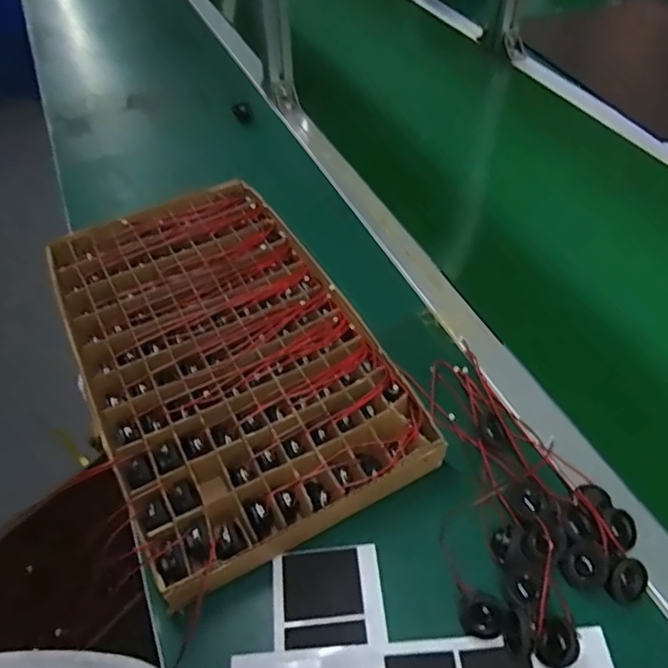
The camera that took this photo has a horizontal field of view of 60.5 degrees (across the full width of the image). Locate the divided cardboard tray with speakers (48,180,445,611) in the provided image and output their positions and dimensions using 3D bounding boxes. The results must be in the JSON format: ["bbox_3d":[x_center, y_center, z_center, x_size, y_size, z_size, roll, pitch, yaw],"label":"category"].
[{"bbox_3d":[-0.112,0.001,0.563,0.252,0.043,0.436,-23,52,-17],"label":"divided cardboard tray with speakers"}]

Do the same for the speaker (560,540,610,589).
[{"bbox_3d":[0.190,0.175,0.432,0.030,0.010,0.034,37,79,30],"label":"speaker"}]

